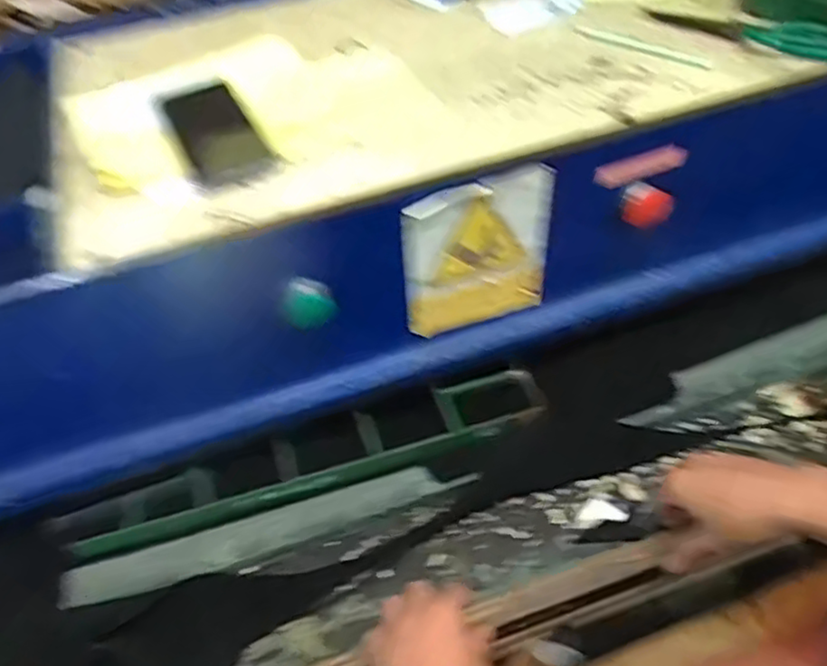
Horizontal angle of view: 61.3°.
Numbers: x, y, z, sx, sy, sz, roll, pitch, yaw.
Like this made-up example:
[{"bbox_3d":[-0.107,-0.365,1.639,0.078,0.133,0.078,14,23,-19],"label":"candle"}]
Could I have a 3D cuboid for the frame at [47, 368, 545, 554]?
[{"bbox_3d":[-0.103,0.132,0.705,0.482,0.046,0.063,-15,47,-10],"label":"frame"}]

